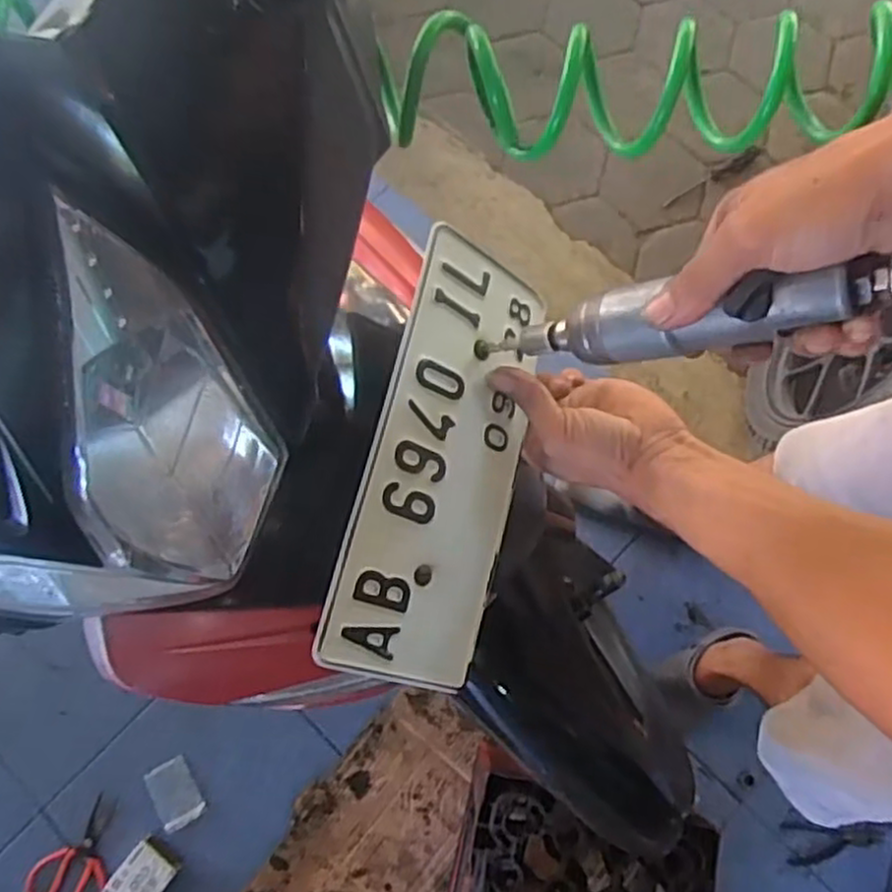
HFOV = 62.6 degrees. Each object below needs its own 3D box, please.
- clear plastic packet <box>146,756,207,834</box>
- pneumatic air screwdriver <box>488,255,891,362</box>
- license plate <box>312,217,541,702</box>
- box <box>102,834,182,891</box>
[{"bbox_3d":[-0.446,0.572,1.208,0.068,0.009,0.102,-27,76,-21],"label":"clear plastic packet"},{"bbox_3d":[0.122,-0.066,0.352,0.028,0.265,0.032,23,72,-41],"label":"pneumatic air screwdriver"},{"bbox_3d":[0.002,0.005,0.453,0.107,0.008,0.269,24,72,-34],"label":"license plate"},{"bbox_3d":[-0.480,0.682,1.150,0.076,0.025,0.105,37,80,8],"label":"box"}]

